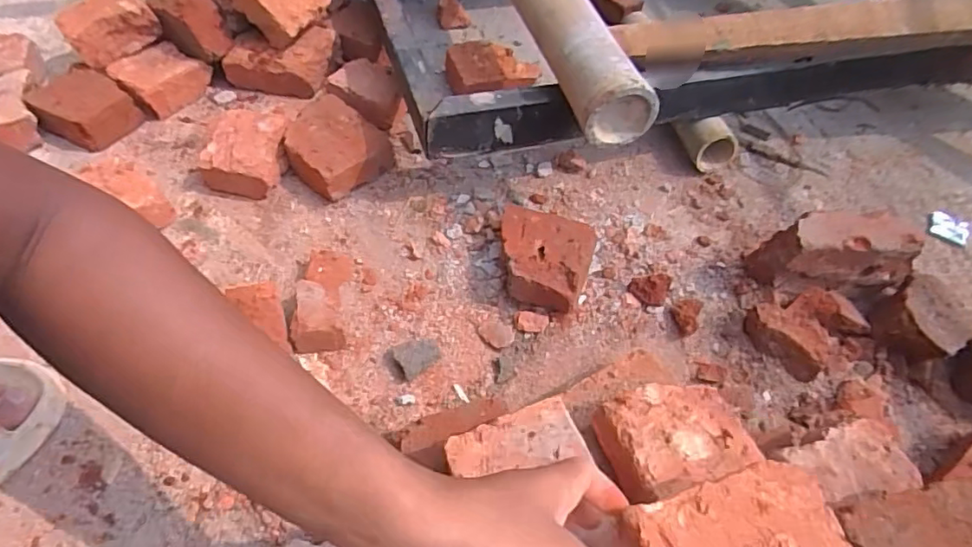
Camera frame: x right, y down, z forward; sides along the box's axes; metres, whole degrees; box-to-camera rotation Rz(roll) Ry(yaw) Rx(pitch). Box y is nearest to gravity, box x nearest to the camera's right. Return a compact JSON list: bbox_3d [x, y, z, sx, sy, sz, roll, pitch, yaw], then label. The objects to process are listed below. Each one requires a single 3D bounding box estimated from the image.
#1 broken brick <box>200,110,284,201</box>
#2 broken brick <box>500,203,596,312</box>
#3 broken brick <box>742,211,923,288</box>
[{"bbox_3d":[-0.301,-0.148,0.709,0.096,0.056,0.112,6,53,0],"label":"broken brick"},{"bbox_3d":[0.059,-0.017,0.636,0.108,0.059,0.113,16,53,8],"label":"broken brick"},{"bbox_3d":[0.385,-0.017,0.634,0.156,0.104,0.053,1,53,-3],"label":"broken brick"}]

